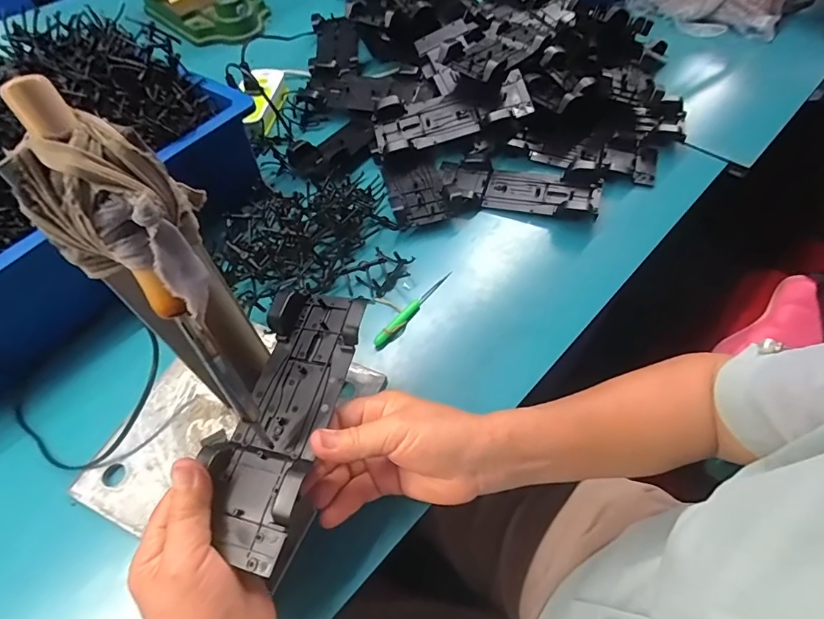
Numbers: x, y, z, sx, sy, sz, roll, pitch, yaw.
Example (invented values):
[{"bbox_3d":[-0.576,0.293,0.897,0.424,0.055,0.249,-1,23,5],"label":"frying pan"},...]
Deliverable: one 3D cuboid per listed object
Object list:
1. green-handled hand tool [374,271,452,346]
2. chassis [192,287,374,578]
[{"bbox_3d":[0.002,-0.003,0.440,0.011,0.009,0.111,34,63,19],"label":"green-handled hand tool"},{"bbox_3d":[-0.090,0.067,0.305,0.078,0.030,0.188,9,58,5],"label":"chassis"}]

